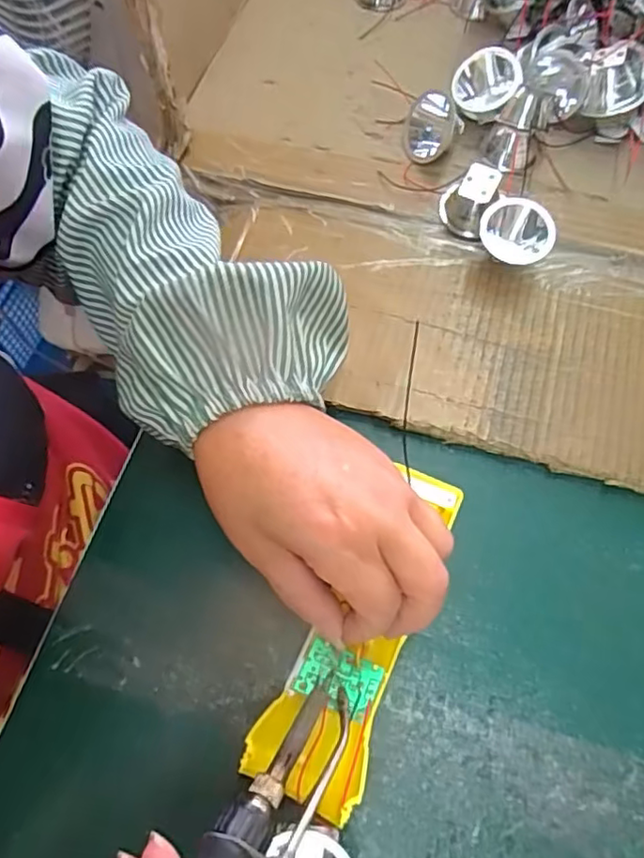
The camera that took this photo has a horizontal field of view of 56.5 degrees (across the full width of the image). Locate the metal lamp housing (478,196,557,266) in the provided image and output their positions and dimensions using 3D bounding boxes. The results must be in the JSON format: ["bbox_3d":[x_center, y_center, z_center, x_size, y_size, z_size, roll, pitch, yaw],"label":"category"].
[{"bbox_3d":[0.119,-0.118,0.372,0.043,0.031,0.035,15,67,7],"label":"metal lamp housing"}]

